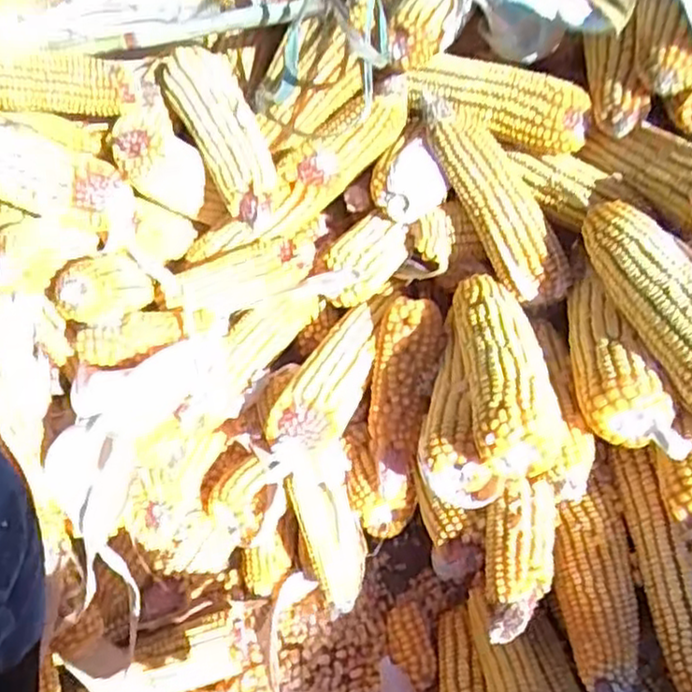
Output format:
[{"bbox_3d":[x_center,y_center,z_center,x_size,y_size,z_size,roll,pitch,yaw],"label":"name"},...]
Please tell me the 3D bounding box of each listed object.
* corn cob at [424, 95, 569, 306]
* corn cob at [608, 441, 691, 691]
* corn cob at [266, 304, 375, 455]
[{"bbox_3d":[0.117,-0.117,0.584,0.039,0.044,0.184,-26,81,-24],"label":"corn cob"},{"bbox_3d":[0.226,0.154,0.504,0.047,0.043,0.190,-6,55,-3],"label":"corn cob"},{"bbox_3d":[-0.011,0.028,0.606,0.051,0.038,0.157,15,45,19],"label":"corn cob"}]

